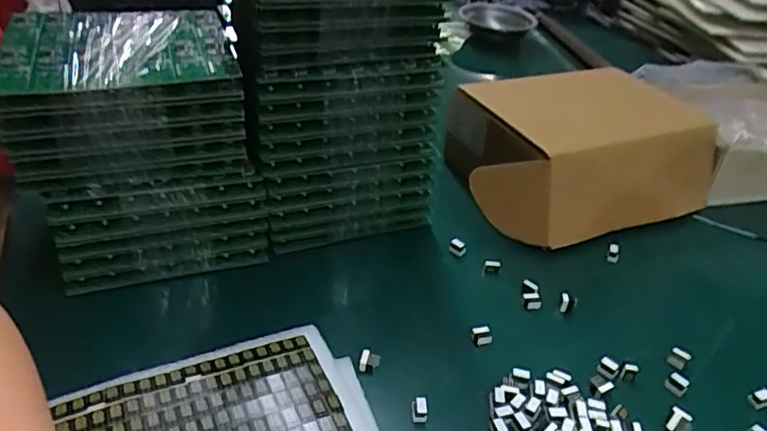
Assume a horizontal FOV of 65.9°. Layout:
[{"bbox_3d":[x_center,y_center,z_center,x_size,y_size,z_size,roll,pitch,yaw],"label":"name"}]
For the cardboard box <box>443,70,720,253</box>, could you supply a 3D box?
[{"bbox_3d":[0.188,-0.064,0.604,0.272,0.098,0.178,-9,36,-20],"label":"cardboard box"}]

